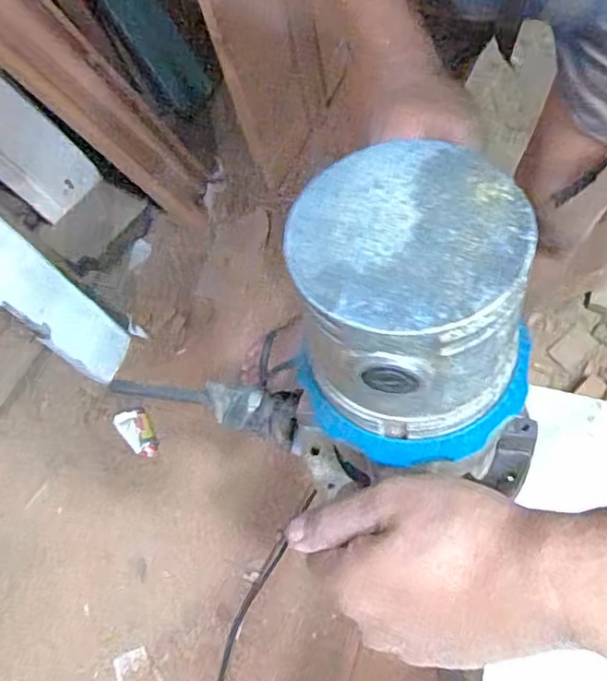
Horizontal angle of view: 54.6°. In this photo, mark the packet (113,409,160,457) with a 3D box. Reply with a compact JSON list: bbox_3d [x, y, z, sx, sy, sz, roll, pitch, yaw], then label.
[{"bbox_3d":[-0.304,0.169,1.090,0.054,0.020,0.102,-37,70,-15],"label":"packet"}]

